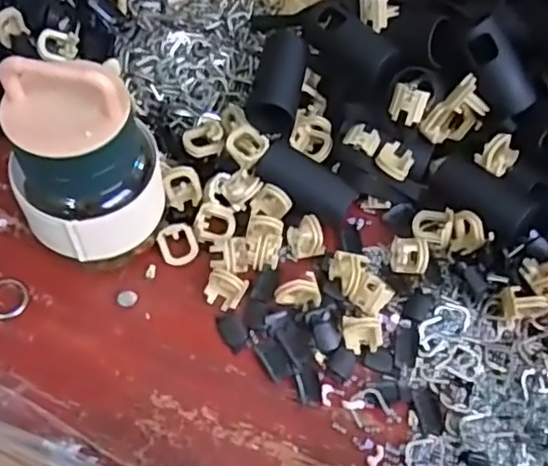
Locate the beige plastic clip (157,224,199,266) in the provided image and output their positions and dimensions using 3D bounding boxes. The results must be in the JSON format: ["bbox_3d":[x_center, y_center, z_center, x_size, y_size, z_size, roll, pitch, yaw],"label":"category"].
[{"bbox_3d":[-0.058,0.007,0.378,0.022,0.006,0.025,-19,88,-7],"label":"beige plastic clip"}]

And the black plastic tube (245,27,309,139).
[{"bbox_3d":[0.002,-0.093,0.403,0.030,0.032,0.065,11,61,3],"label":"black plastic tube"}]

